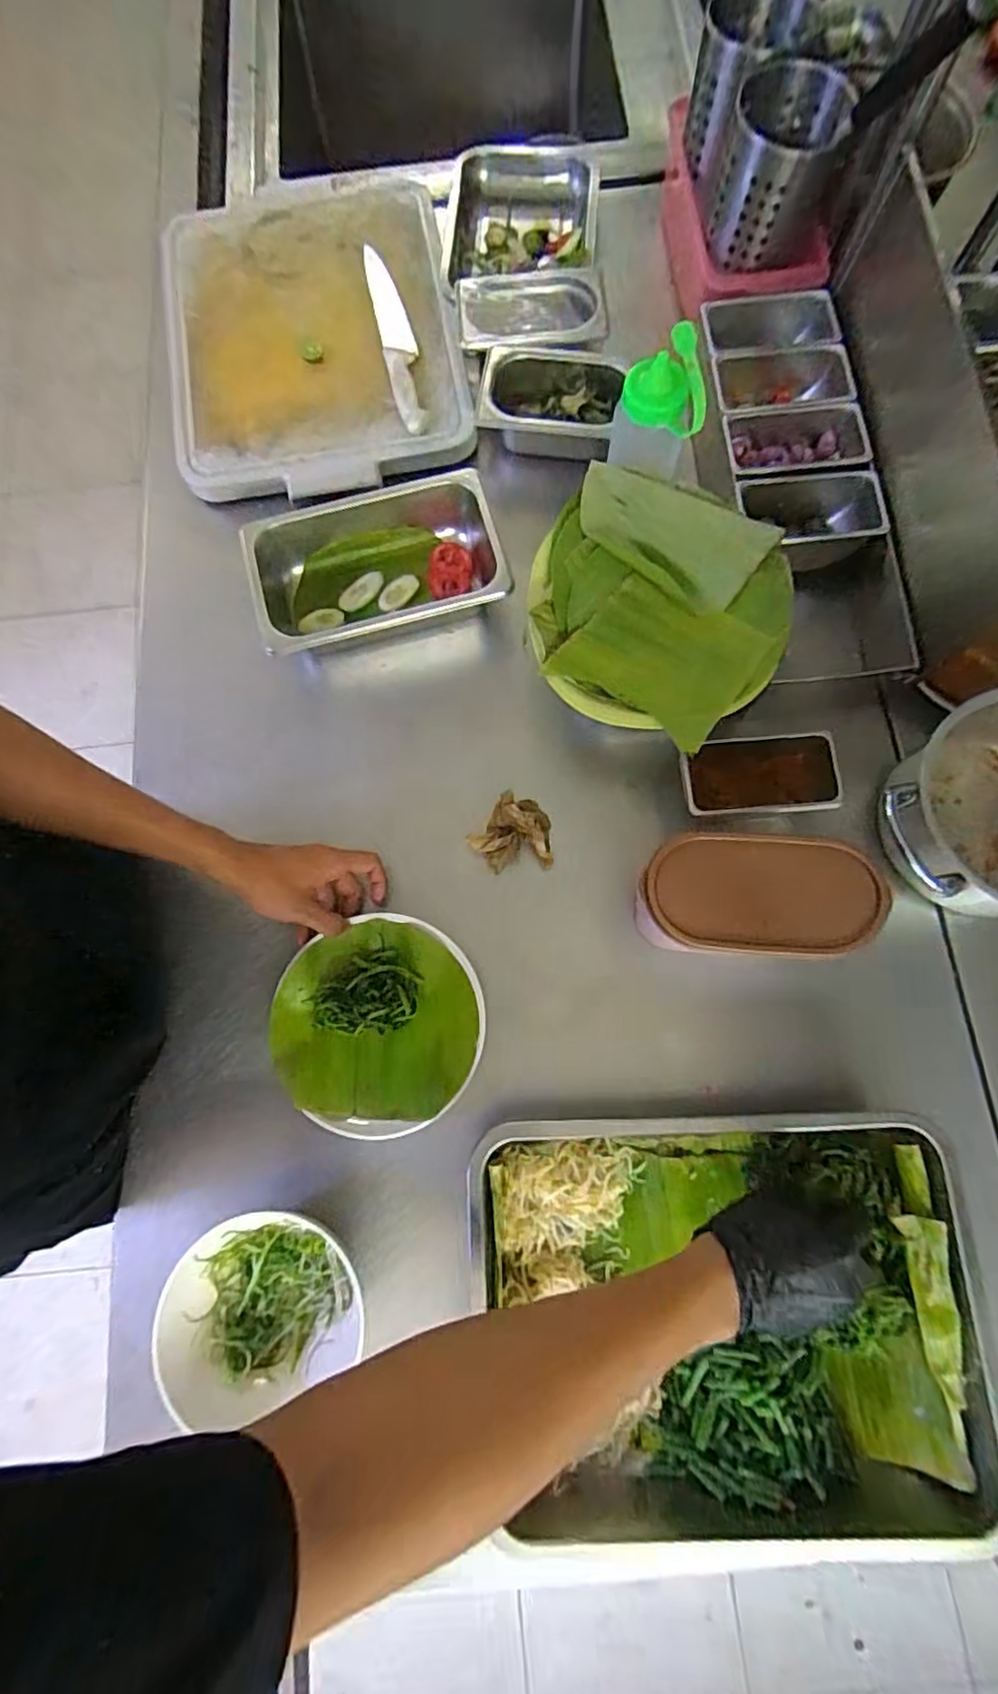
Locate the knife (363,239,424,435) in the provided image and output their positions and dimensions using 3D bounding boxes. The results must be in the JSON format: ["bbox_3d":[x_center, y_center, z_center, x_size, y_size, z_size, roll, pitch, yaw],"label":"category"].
[{"bbox_3d":[-0.123,-0.611,0.729,0.040,0.018,0.287,-12,78,-1],"label":"knife"}]

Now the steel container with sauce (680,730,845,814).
[{"bbox_3d":[0.239,-0.065,0.583,0.142,0.056,0.071,-3,78,1],"label":"steel container with sauce"}]

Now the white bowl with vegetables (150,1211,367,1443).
[{"bbox_3d":[-0.200,0.389,0.521,0.159,0.060,0.147,0,78,1],"label":"white bowl with vegetables"}]

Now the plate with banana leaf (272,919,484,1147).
[{"bbox_3d":[-0.112,0.165,0.572,0.195,0.016,0.184,-28,79,-5],"label":"plate with banana leaf"}]

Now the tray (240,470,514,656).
[{"bbox_3d":[-0.128,-0.293,0.677,0.262,0.081,0.164,-16,77,-1],"label":"tray"}]

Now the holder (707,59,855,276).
[{"bbox_3d":[0.286,-0.702,0.642,0.113,0.111,0.114,0,78,1],"label":"holder"}]

